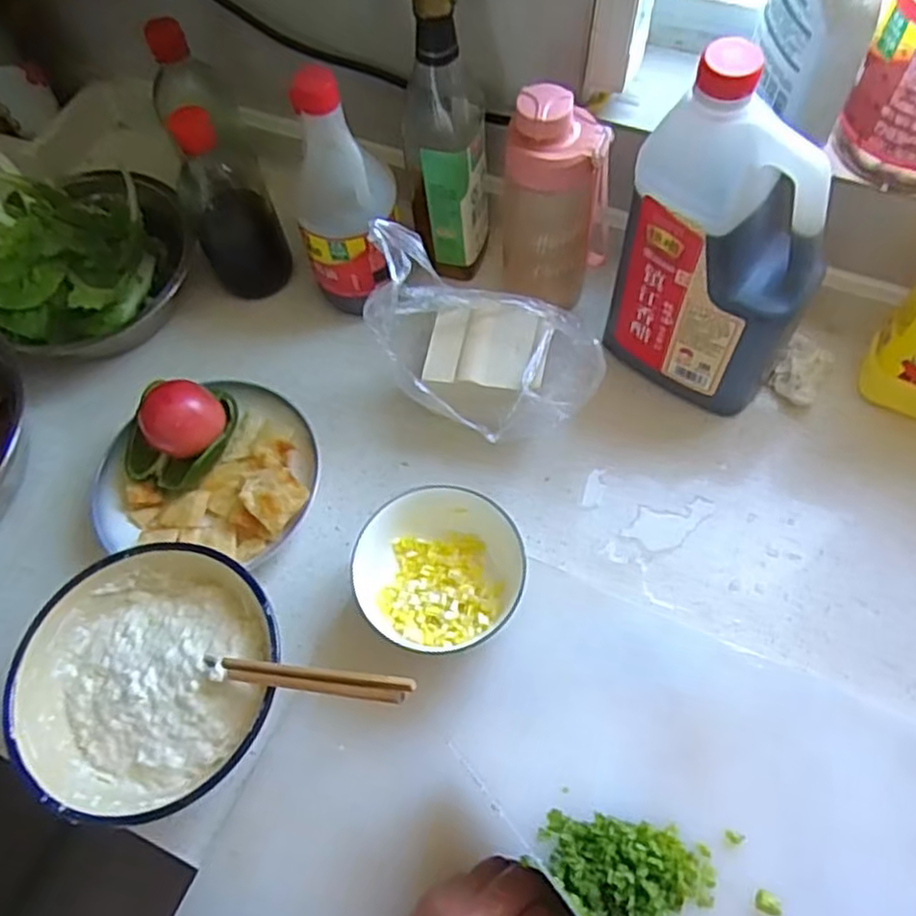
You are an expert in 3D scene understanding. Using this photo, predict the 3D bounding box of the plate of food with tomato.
[{"bbox_3d":[-0.200,0.005,0.573,0.177,0.078,0.155,5,60,5],"label":"plate of food with tomato"}]

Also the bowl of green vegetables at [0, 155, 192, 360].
[{"bbox_3d":[-0.344,-0.188,0.655,0.181,0.089,0.189,-2,63,4],"label":"bowl of green vegetables"}]

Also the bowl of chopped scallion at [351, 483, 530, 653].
[{"bbox_3d":[-0.011,0.084,0.524,0.113,0.071,0.114,-2,63,4],"label":"bowl of chopped scallion"}]

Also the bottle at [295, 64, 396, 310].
[{"bbox_3d":[-0.091,-0.206,0.586,0.090,0.186,0.079,-15,63,-3],"label":"bottle"}]

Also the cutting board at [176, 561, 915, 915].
[{"bbox_3d":[0.095,0.249,0.466,0.462,0.022,0.320,22,65,13],"label":"cutting board"}]

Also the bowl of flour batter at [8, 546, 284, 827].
[{"bbox_3d":[-0.204,0.151,0.494,0.166,0.066,0.170,-2,63,4],"label":"bowl of flour batter"}]

